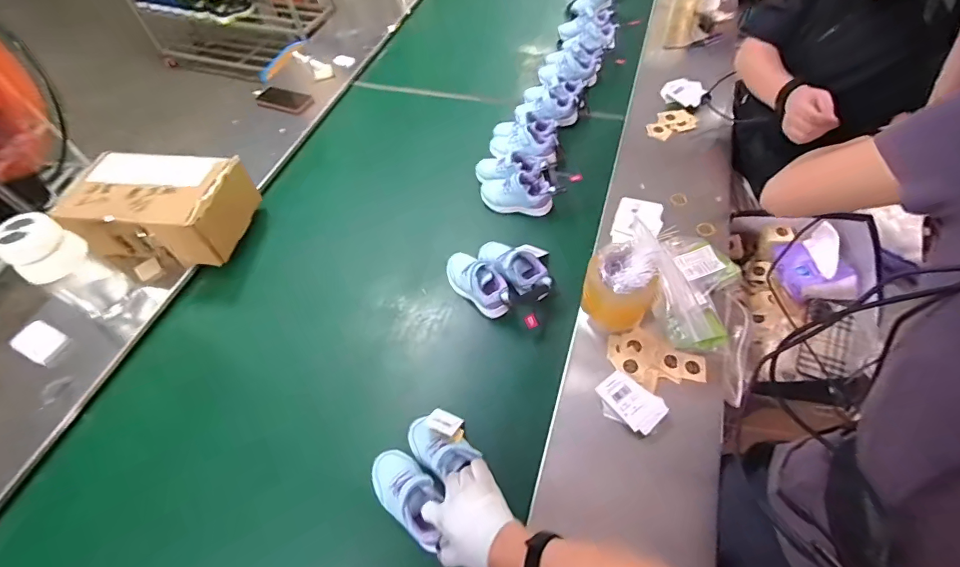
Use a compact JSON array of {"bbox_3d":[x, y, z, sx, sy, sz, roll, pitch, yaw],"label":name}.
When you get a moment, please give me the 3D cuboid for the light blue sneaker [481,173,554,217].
[{"bbox_3d":[0.079,-0.198,0.951,0.151,0.083,0.058,4,57,8],"label":"light blue sneaker"}]

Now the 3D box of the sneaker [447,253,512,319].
[{"bbox_3d":[-0.007,-0.002,0.827,0.075,0.065,0.159,-40,62,-20],"label":"sneaker"}]

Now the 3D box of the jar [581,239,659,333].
[{"bbox_3d":[0.232,0.003,0.729,0.096,0.132,0.101,-2,56,3],"label":"jar"}]

